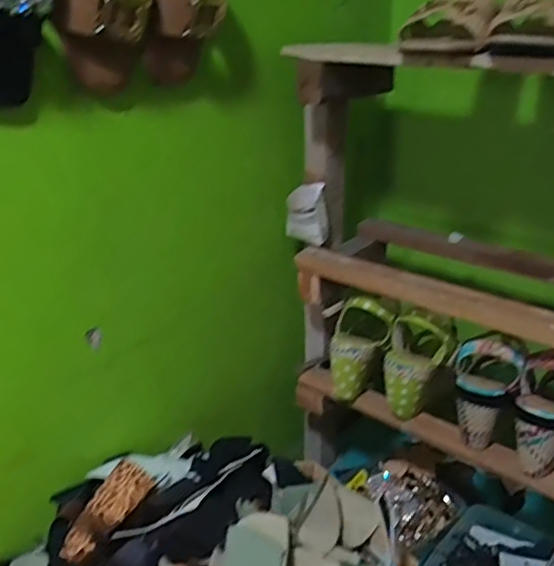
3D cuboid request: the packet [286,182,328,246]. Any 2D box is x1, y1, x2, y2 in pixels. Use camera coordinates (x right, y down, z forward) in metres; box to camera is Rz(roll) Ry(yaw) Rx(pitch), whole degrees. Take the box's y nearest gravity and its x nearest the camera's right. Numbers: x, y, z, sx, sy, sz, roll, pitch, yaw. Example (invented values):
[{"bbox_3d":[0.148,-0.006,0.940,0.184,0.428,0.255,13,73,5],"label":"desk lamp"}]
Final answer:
[{"bbox_3d":[0.043,-0.098,0.817,0.057,0.083,0.035,3,24,5],"label":"packet"}]

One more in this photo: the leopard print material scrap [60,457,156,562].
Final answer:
[{"bbox_3d":[-0.189,0.251,0.643,0.044,0.019,0.117,15,42,27],"label":"leopard print material scrap"}]

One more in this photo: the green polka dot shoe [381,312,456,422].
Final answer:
[{"bbox_3d":[0.186,0.104,0.767,0.082,0.129,0.083,10,25,20],"label":"green polka dot shoe"}]

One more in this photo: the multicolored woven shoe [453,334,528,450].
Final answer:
[{"bbox_3d":[0.256,0.126,0.716,0.074,0.126,0.091,9,25,19],"label":"multicolored woven shoe"}]

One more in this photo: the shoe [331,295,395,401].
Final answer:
[{"bbox_3d":[0.103,0.091,0.800,0.075,0.146,0.062,21,7,36],"label":"shoe"}]

